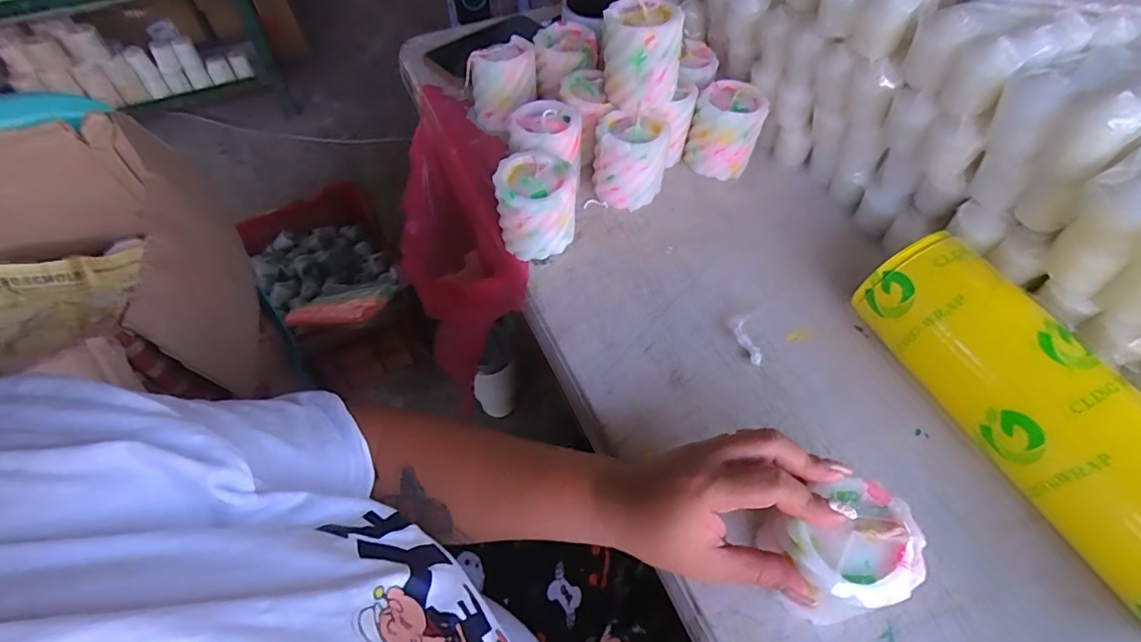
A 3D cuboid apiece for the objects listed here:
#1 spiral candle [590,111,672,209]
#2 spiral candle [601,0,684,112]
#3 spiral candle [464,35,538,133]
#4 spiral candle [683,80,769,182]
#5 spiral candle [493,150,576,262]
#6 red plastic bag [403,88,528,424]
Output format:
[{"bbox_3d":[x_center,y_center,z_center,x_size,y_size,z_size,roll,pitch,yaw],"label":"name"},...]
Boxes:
[{"bbox_3d":[0.060,-0.160,0.512,0.067,0.076,0.071,11,56,8],"label":"spiral candle"},{"bbox_3d":[0.062,-0.242,0.478,0.072,0.072,0.062,4,55,2],"label":"spiral candle"},{"bbox_3d":[-0.076,-0.254,0.569,0.077,0.074,0.065,-4,55,-3],"label":"spiral candle"},{"bbox_3d":[0.159,-0.196,0.536,0.065,0.070,0.065,16,57,11],"label":"spiral candle"},{"bbox_3d":[-0.032,-0.103,0.473,0.066,0.073,0.066,0,55,0],"label":"spiral candle"},{"bbox_3d":[-0.132,-0.091,0.625,0.128,0.226,0.314,-9,56,-6],"label":"red plastic bag"}]

